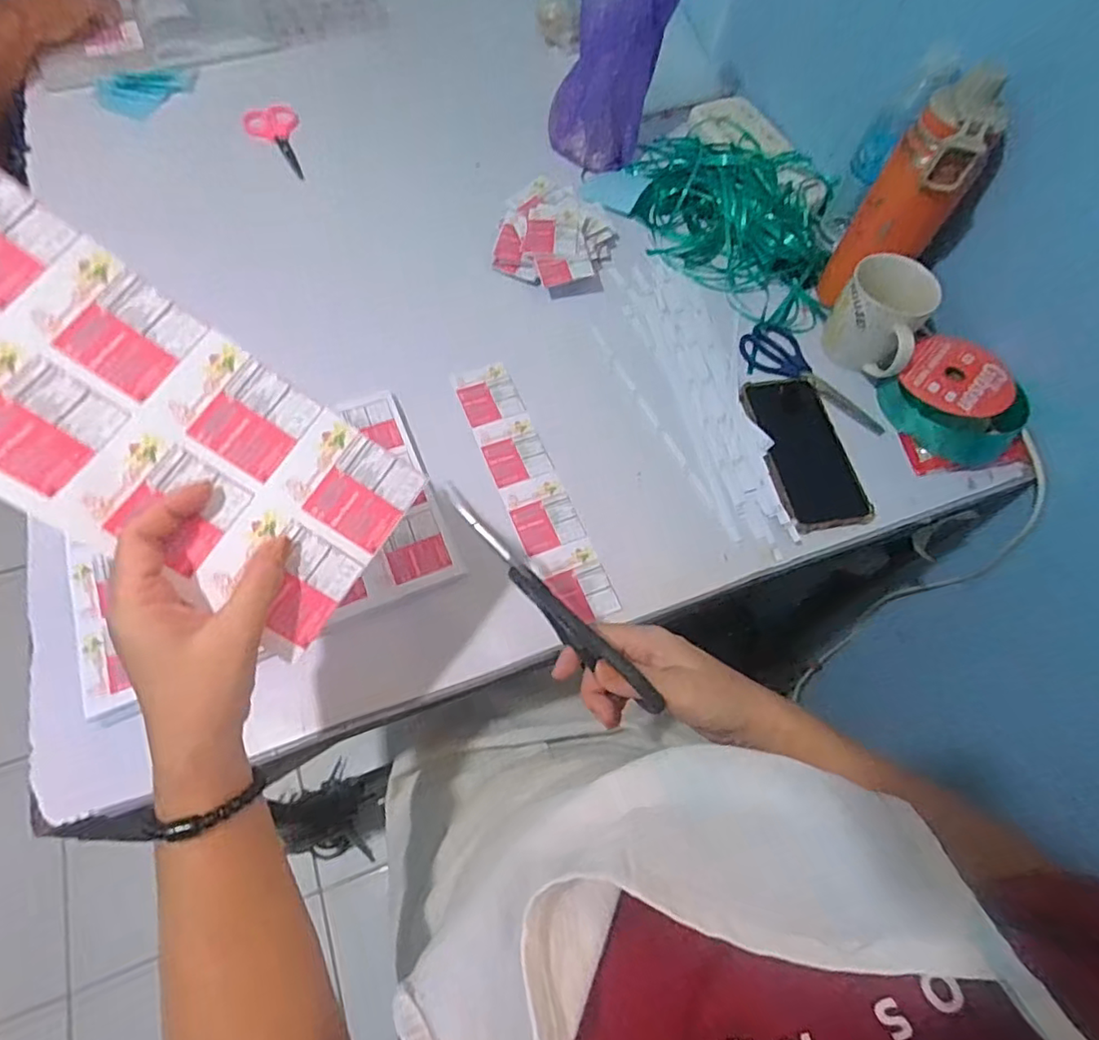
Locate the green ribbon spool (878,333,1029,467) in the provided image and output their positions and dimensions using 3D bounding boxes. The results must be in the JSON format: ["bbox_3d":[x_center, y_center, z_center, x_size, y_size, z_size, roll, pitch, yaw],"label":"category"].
[{"bbox_3d":[0.402,-0.119,0.595,0.104,0.045,0.131,-17,66,-11],"label":"green ribbon spool"}]

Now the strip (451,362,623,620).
[{"bbox_3d":[-0.020,-0.036,0.562,0.059,0.005,0.281,-19,67,-12],"label":"strip"}]

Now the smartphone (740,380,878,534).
[{"bbox_3d":[0.245,-0.072,0.582,0.084,0.013,0.175,-8,65,-7],"label":"smartphone"}]

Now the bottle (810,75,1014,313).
[{"bbox_3d":[0.349,-0.308,0.589,0.076,0.213,0.080,31,67,12],"label":"bottle"}]

